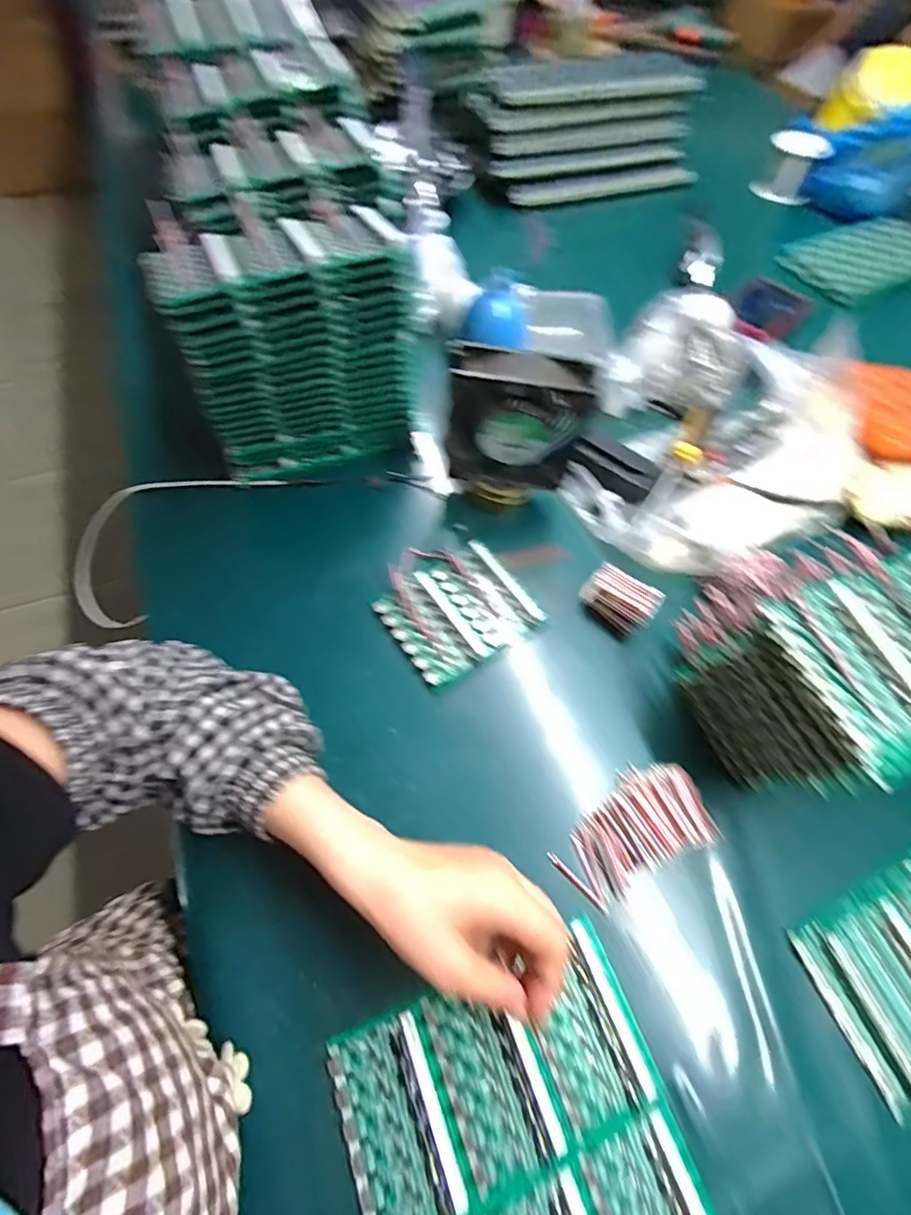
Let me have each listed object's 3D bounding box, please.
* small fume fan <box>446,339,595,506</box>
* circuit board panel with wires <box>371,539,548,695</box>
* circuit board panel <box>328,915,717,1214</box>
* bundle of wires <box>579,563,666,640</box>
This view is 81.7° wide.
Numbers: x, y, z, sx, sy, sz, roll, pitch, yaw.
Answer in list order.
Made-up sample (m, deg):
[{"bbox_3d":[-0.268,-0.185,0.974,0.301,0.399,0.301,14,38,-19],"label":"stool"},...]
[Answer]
[{"bbox_3d":[0.054,-0.158,0.476,0.120,0.135,0.044,7,63,2],"label":"small fume fan"},{"bbox_3d":[-0.001,-0.004,0.476,0.123,0.017,0.119,-32,68,-17],"label":"circuit board panel with wires"},{"bbox_3d":[0.043,0.332,0.304,0.185,0.015,0.204,-19,64,-9],"label":"circuit board panel"},{"bbox_3d":[0.150,-0.003,0.487,0.064,0.041,0.041,34,67,15],"label":"bundle of wires"}]

